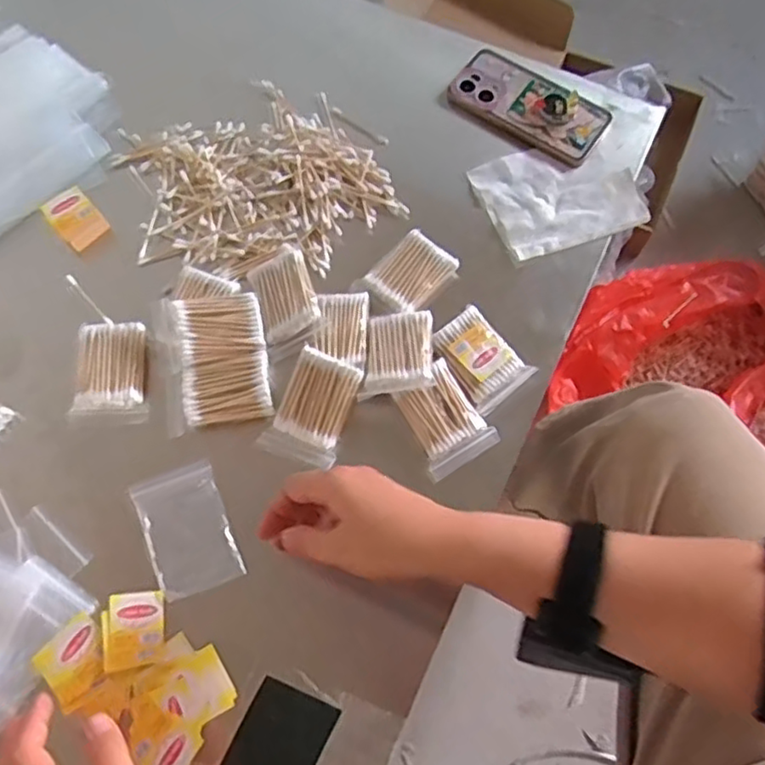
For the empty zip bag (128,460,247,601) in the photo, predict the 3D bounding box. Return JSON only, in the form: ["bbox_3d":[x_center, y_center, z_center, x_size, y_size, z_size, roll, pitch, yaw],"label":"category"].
[{"bbox_3d":[-0.158,0.120,0.539,0.065,0.005,0.099,-22,70,-8],"label":"empty zip bag"}]

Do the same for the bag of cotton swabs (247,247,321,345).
[{"bbox_3d":[-0.087,-0.079,0.599,0.052,0.018,0.079,-24,74,11],"label":"bag of cotton swabs"}]

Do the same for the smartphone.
[{"bbox_3d":[0.153,-0.294,0.691,0.163,0.018,0.083,35,73,13],"label":"smartphone"}]

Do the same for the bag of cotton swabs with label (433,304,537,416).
[{"bbox_3d":[0.086,-0.021,0.590,0.061,0.022,0.082,-39,73,-14],"label":"bag of cotton swabs with label"}]

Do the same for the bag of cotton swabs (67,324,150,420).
[{"bbox_3d":[-0.236,-0.011,0.578,0.065,0.016,0.088,1,69,1],"label":"bag of cotton swabs"}]

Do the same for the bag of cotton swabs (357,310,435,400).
[{"bbox_3d":[0.013,-0.025,0.574,0.059,0.024,0.079,0,69,0],"label":"bag of cotton swabs"}]

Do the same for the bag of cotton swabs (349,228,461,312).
[{"bbox_3d":[0.024,-0.099,0.616,0.062,0.018,0.082,41,74,15],"label":"bag of cotton swabs"}]

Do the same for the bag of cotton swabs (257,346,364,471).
[{"bbox_3d":[-0.058,0.020,0.555,0.060,0.009,0.090,21,90,8],"label":"bag of cotton swabs"}]

